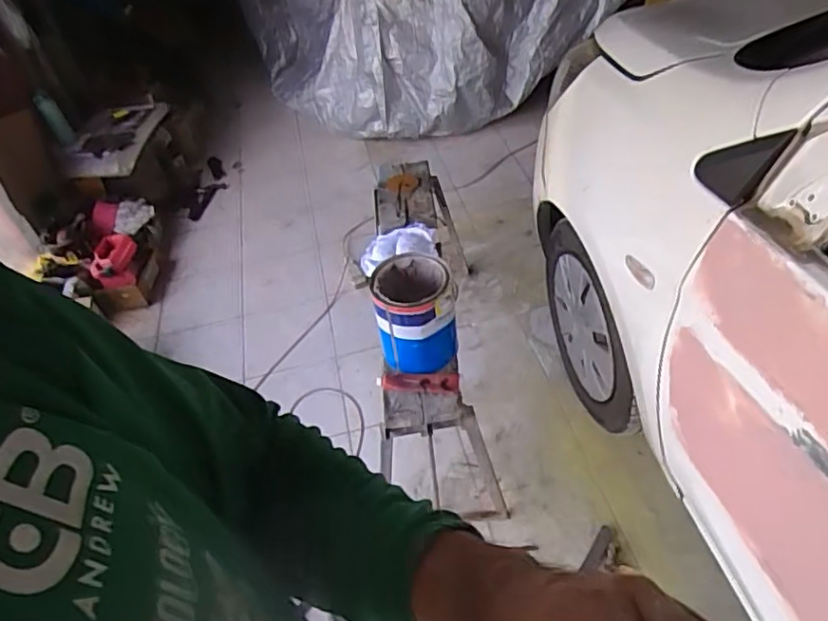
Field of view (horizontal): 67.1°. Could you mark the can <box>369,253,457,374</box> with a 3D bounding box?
[{"bbox_3d":[0.007,0.011,1.342,0.161,0.208,0.188,-8,44,3],"label":"can"}]

